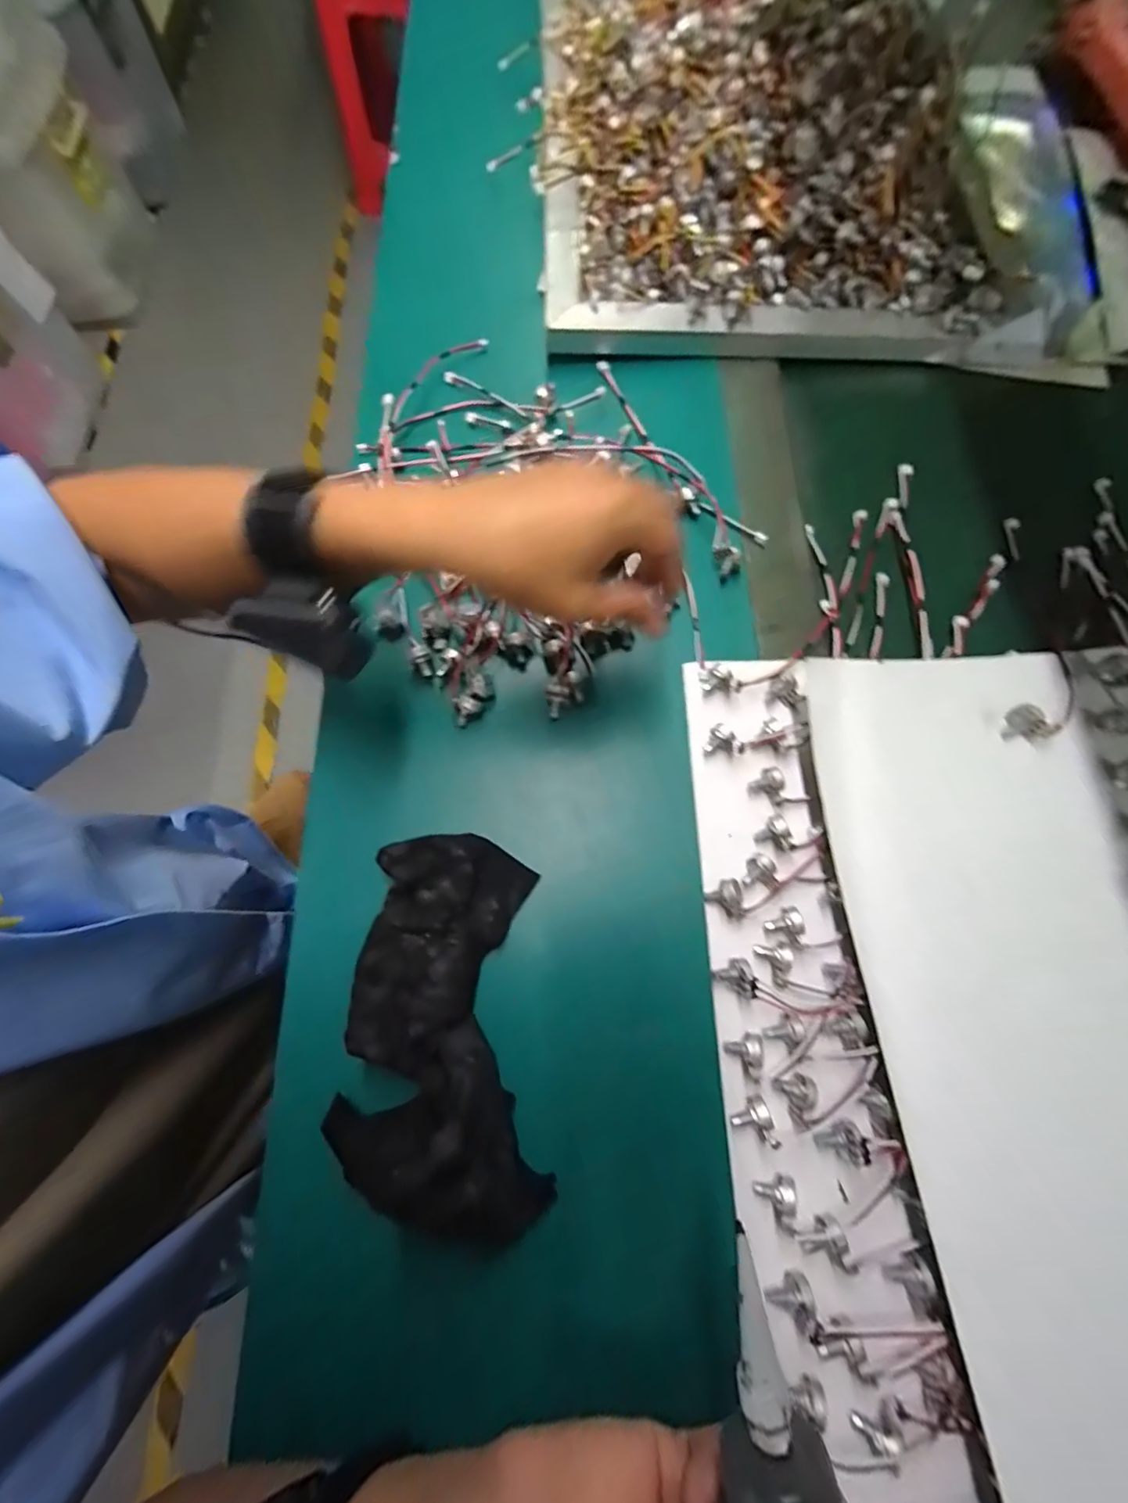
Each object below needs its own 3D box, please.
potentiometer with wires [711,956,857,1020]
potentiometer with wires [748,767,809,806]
[{"bbox_3d":[0.122,0.135,0.292,0.072,0.017,0.017,20,76,6],"label":"potentiometer with wires"},{"bbox_3d":[0.136,0.026,0.332,0.020,0.014,0.030,-40,77,-9],"label":"potentiometer with wires"}]

